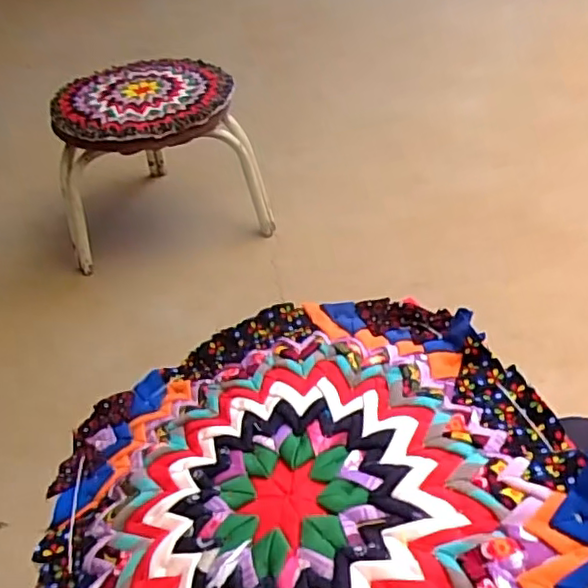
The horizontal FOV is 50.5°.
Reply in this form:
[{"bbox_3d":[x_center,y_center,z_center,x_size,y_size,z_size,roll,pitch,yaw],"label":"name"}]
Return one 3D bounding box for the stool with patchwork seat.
[{"bbox_3d":[-0.238,-0.252,1.112,0.336,0.254,0.304,-10,44,-7],"label":"stool with patchwork seat"}]

